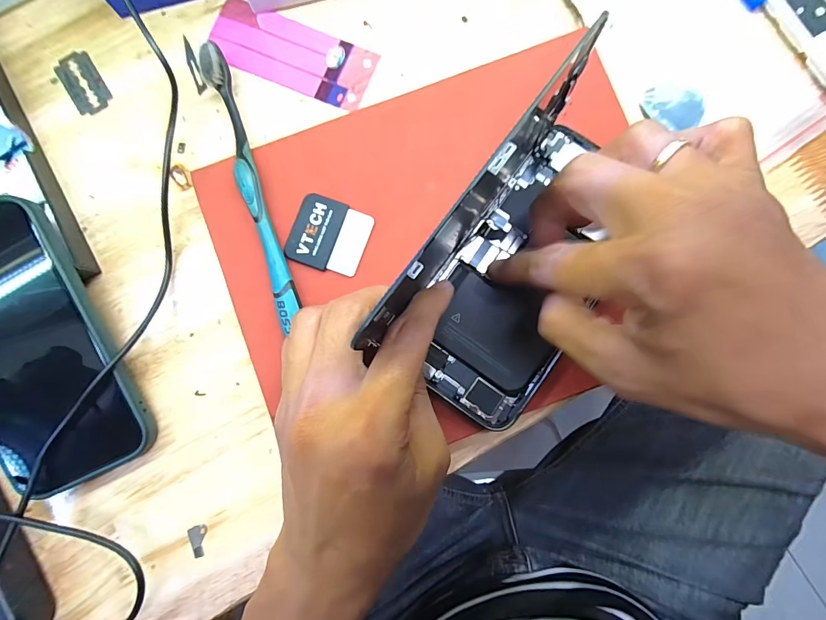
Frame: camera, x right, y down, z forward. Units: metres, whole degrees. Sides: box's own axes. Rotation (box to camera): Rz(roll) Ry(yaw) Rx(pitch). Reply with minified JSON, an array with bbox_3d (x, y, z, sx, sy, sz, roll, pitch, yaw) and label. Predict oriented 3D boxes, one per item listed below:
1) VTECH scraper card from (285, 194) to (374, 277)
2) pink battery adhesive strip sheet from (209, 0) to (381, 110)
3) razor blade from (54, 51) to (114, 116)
[{"bbox_3d":[-0.047,-0.042,0.220,0.042,0.004,0.039,19,87,1],"label":"VTECH scraper card"},{"bbox_3d":[-0.074,-0.156,0.238,0.100,0.004,0.040,21,87,1],"label":"pink battery adhesive strip sheet"},{"bbox_3d":[-0.199,-0.137,0.236,0.021,0.004,0.039,-31,88,-6],"label":"razor blade"}]

